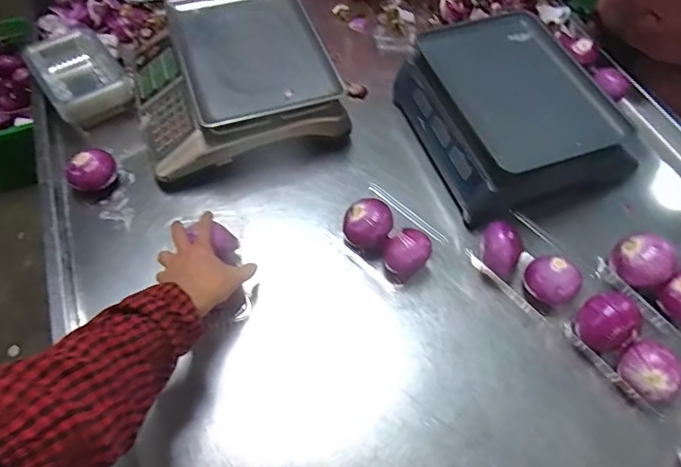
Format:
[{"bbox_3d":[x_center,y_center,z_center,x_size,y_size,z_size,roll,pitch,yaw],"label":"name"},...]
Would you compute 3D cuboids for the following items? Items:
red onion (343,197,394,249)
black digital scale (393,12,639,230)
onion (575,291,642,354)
[{"bbox_3d":[0.044,-0.011,0.746,0.072,0.067,0.070,0,60,-1],"label":"red onion"},{"bbox_3d":[0.286,-0.215,0.814,0.291,0.160,0.340,-18,61,-14],"label":"black digital scale"},{"bbox_3d":[0.377,0.128,0.669,0.076,0.080,0.072,1,58,-2],"label":"onion"}]

